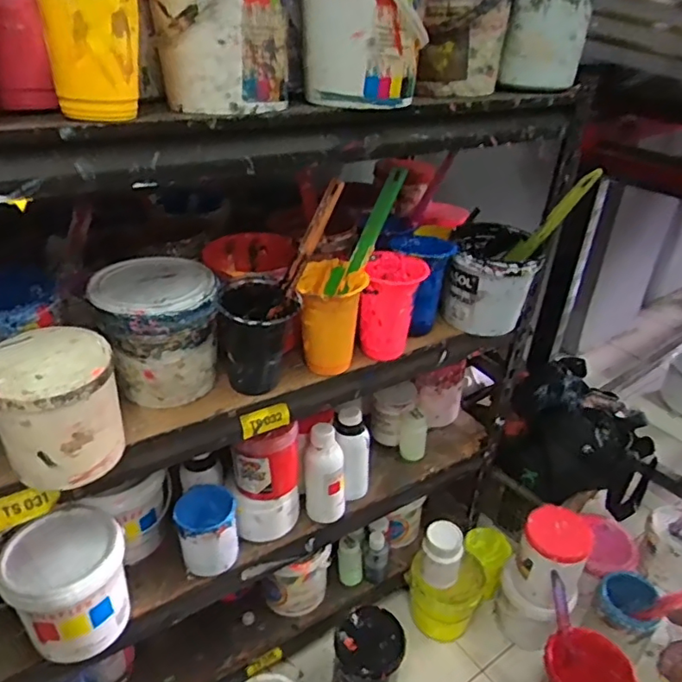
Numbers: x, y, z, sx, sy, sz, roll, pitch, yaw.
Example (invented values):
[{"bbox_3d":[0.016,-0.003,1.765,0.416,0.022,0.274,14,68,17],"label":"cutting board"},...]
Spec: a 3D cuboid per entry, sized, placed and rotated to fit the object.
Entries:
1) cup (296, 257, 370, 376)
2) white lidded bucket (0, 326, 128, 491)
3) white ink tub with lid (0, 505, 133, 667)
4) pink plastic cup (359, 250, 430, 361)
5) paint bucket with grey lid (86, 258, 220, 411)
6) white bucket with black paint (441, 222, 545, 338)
[{"bbox_3d":[-0.012,-0.023,0.669,0.073,0.126,0.075,3,32,-2],"label":"cup"},{"bbox_3d":[-0.258,0.064,0.521,0.102,0.116,0.096,3,32,-2],"label":"white lidded bucket"},{"bbox_3d":[-0.315,0.281,0.658,0.122,0.120,0.118,3,32,-2],"label":"white ink tub with lid"},{"bbox_3d":[0.064,-0.044,0.715,0.073,0.117,0.078,3,32,-2],"label":"pink plastic cup"},{"bbox_3d":[-0.200,-0.007,0.625,0.118,0.126,0.117,3,32,-2],"label":"paint bucket with grey lid"},{"bbox_3d":[0.208,-0.087,0.807,0.113,0.114,0.130,8,32,7],"label":"white bucket with black paint"}]

